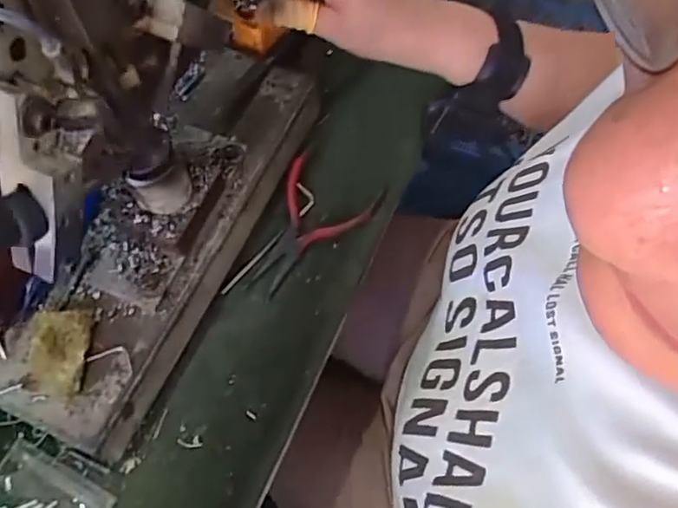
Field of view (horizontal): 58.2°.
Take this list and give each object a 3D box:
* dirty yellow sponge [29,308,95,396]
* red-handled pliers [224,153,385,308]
[{"bbox_3d":[-0.169,0.059,0.368,0.035,0.010,0.051,-4,65,-2],"label":"dirty yellow sponge"},{"bbox_3d":[-0.023,-0.017,0.445,0.068,0.025,0.119,25,68,11],"label":"red-handled pliers"}]

